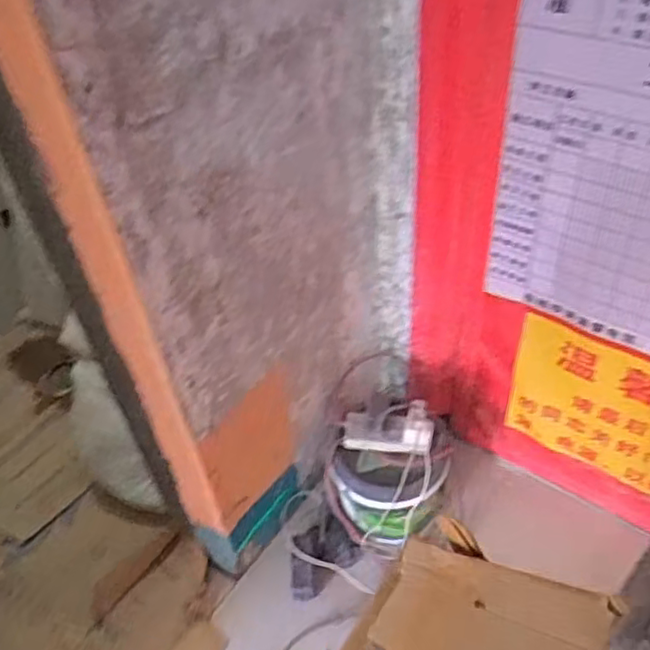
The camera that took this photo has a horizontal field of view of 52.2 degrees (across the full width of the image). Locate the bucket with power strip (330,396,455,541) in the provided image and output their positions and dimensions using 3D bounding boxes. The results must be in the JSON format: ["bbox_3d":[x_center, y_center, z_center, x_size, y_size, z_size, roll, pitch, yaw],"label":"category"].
[{"bbox_3d":[0.143,0.298,1.448,0.247,0.303,0.235,-3,44,3],"label":"bucket with power strip"}]

